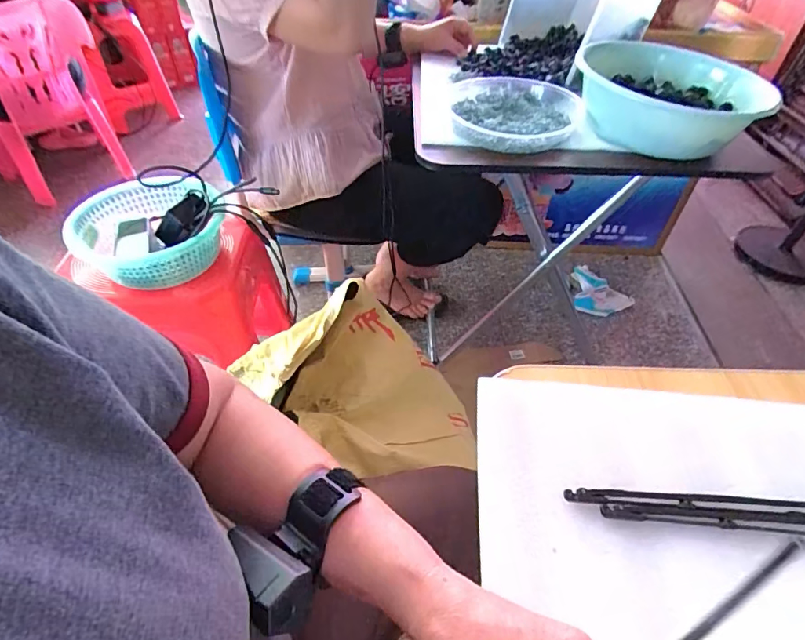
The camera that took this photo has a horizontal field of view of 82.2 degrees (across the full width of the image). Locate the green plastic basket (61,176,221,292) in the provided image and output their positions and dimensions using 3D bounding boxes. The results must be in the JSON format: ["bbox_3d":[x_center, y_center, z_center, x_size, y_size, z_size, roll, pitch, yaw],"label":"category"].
[{"bbox_3d":[-0.420,-0.157,0.797,0.240,0.078,0.224,17,48,14],"label":"green plastic basket"}]

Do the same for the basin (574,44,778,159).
[{"bbox_3d":[0.420,-0.355,0.751,0.267,0.093,0.193,10,47,8],"label":"basin"}]

